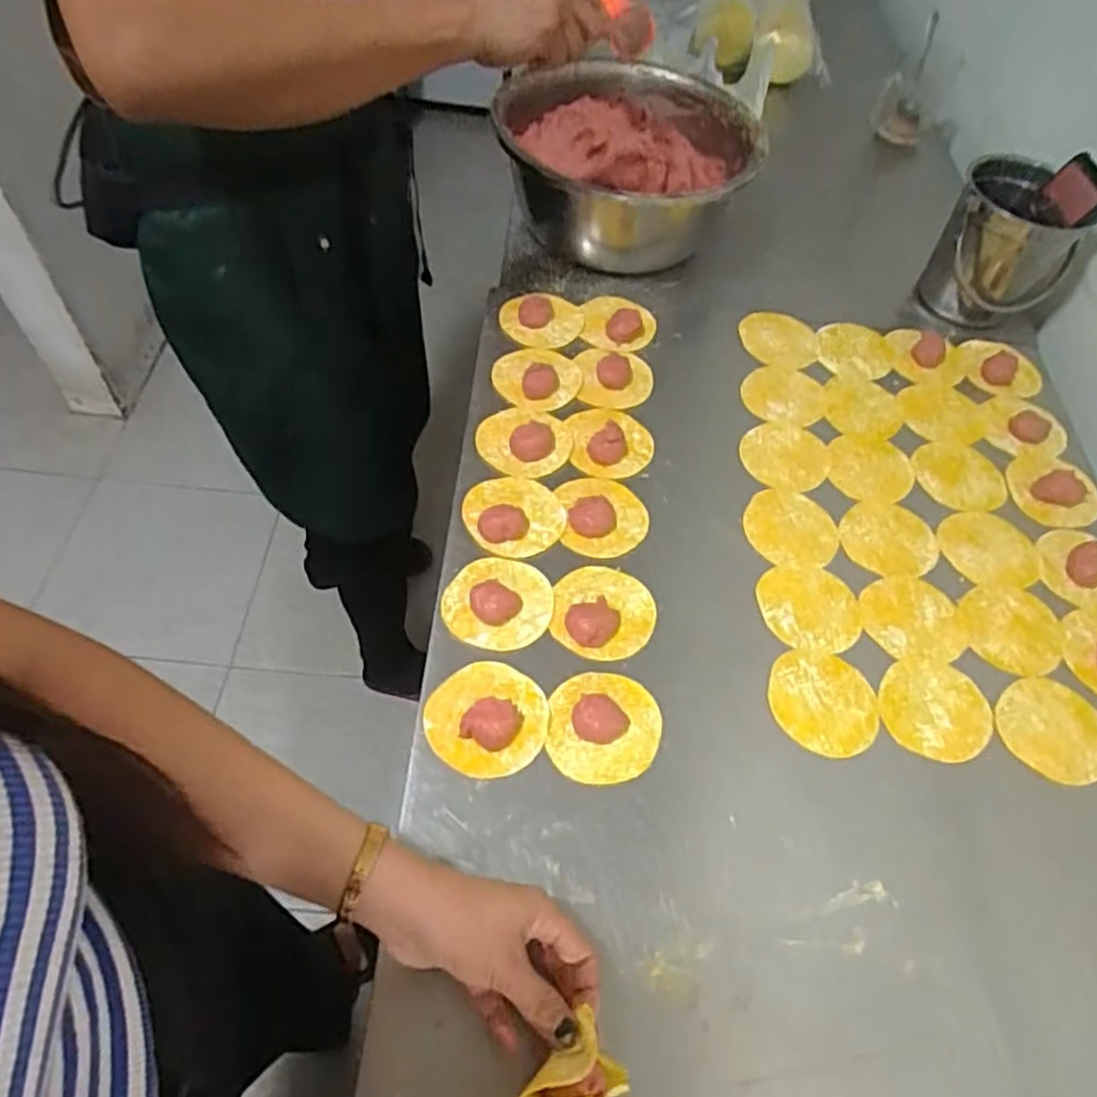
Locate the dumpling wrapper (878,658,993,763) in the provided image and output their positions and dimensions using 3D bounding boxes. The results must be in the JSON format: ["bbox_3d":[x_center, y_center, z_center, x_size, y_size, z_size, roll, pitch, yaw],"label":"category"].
[{"bbox_3d":[0.295,0.122,0.570,0.078,0.004,0.083,2,58,-4],"label":"dumpling wrapper"}]

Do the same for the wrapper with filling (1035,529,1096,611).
[{"bbox_3d":[0.474,0.018,0.649,0.084,0.020,0.071,15,58,4],"label":"wrapper with filling"}]

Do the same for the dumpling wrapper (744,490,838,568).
[{"bbox_3d":[0.213,-0.019,0.663,0.079,0.004,0.081,-3,58,-7],"label":"dumpling wrapper"}]

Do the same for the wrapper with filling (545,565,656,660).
[{"bbox_3d":[0.044,0.047,0.590,0.079,0.015,0.078,8,57,0],"label":"wrapper with filling"}]

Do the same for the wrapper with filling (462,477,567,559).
[{"bbox_3d":[-0.027,-0.033,0.629,0.078,0.019,0.081,2,58,-4],"label":"wrapper with filling"}]

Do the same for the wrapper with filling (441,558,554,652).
[{"bbox_3d":[-0.039,0.038,0.582,0.084,0.020,0.079,0,58,-5],"label":"wrapper with filling"}]

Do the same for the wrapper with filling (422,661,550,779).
[{"bbox_3d":[-0.042,0.115,0.526,0.083,0.020,0.080,2,58,-4],"label":"wrapper with filling"}]

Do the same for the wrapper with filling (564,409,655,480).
[{"bbox_3d":[0.058,-0.106,0.681,0.075,0.028,0.079,-1,58,-6],"label":"wrapper with filling"}]

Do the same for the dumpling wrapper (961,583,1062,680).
[{"bbox_3d":[0.380,0.066,0.616,0.083,0.004,0.080,2,58,-4],"label":"dumpling wrapper"}]

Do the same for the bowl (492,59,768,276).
[{"bbox_3d":[0.084,-0.416,0.830,0.263,0.126,0.237,-1,58,-6],"label":"bowl"}]

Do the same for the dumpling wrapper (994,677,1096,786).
[{"bbox_3d":[0.386,0.138,0.573,0.084,0.004,0.080,1,58,-2],"label":"dumpling wrapper"}]

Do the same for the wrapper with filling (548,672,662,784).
[{"bbox_3d":[0.041,0.122,0.531,0.079,0.023,0.080,2,58,-4],"label":"wrapper with filling"}]

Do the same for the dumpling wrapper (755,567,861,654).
[{"bbox_3d":[0.213,0.049,0.614,0.082,0.005,0.077,2,58,-4],"label":"dumpling wrapper"}]

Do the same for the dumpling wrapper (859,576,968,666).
[{"bbox_3d":[0.300,0.058,0.615,0.082,0.004,0.077,2,58,-4],"label":"dumpling wrapper"}]

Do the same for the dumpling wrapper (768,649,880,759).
[{"bbox_3d":[0.206,0.115,0.563,0.080,0.004,0.080,2,58,-4],"label":"dumpling wrapper"}]

